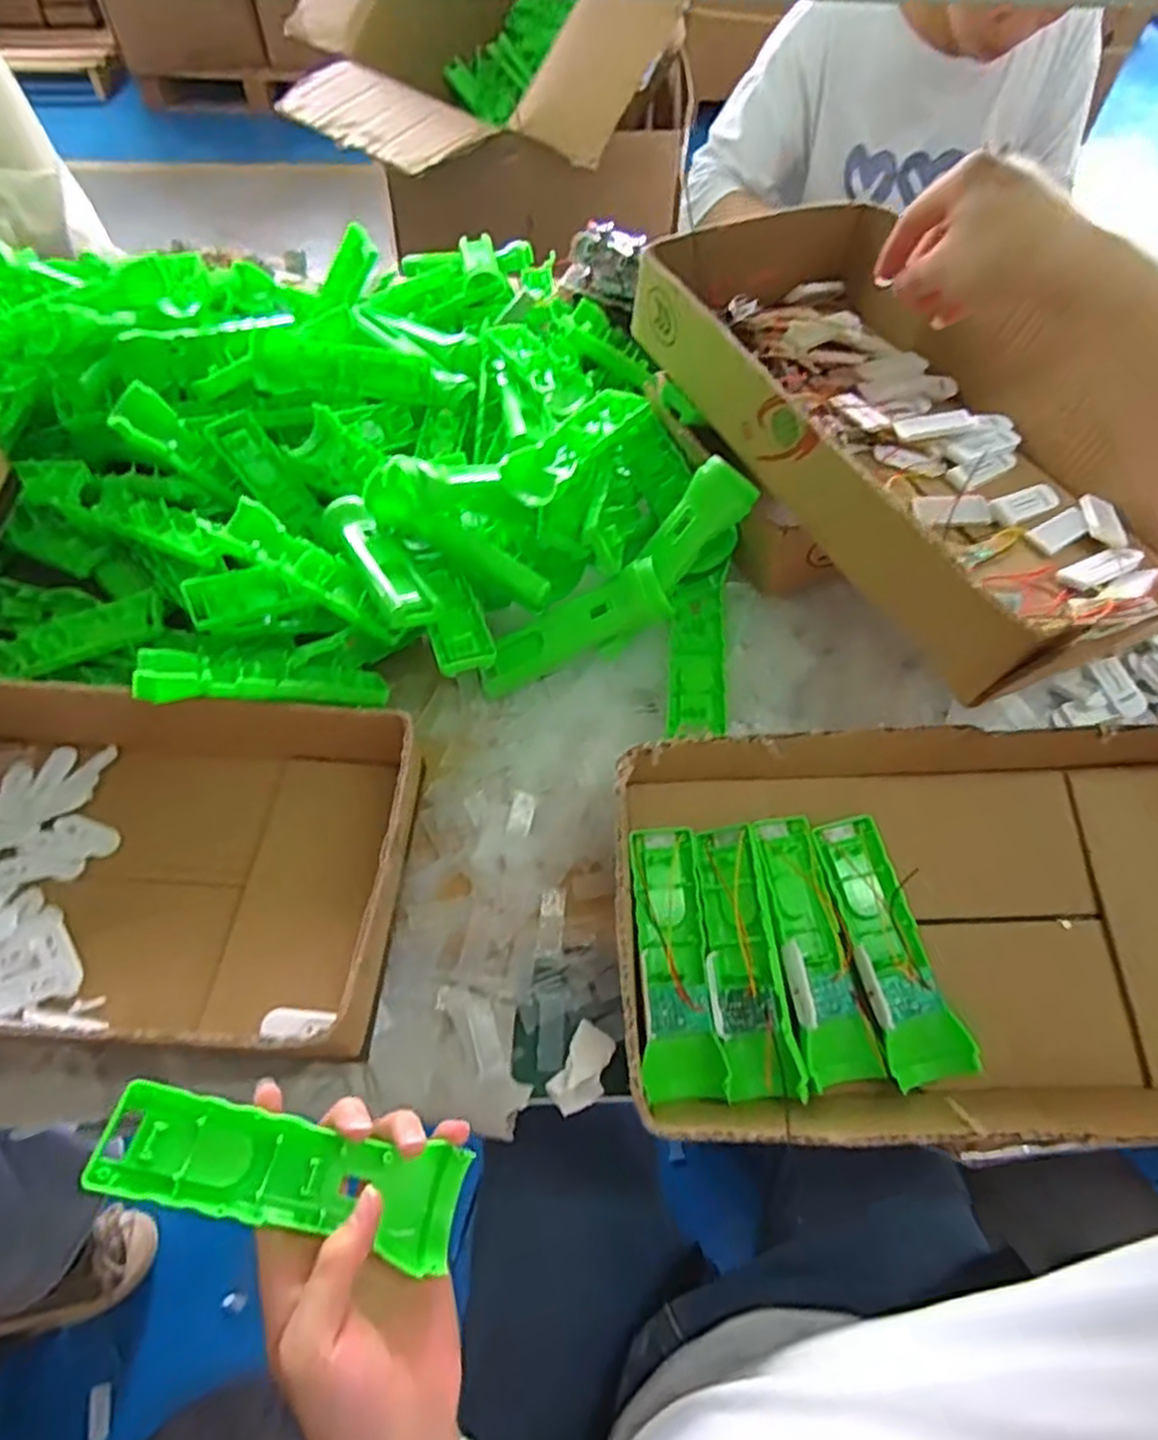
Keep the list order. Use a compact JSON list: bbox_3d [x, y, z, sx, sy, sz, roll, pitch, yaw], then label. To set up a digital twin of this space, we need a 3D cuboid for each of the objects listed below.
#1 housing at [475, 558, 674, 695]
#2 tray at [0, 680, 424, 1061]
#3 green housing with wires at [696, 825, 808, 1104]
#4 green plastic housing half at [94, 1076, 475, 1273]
[{"bbox_3d":[-0.007,-0.065,0.538,0.162,0.038,0.034,-26,54,27],"label":"housing"},{"bbox_3d":[-0.328,0.085,0.454,0.433,0.077,0.225,4,58,1],"label":"tray"},{"bbox_3d":[0.102,0.141,0.435,0.041,0.034,0.158,-4,58,-4],"label":"green housing with wires"},{"bbox_3d":[-0.131,0.208,0.325,0.161,0.025,0.044,22,58,-12],"label":"green plastic housing half"}]

